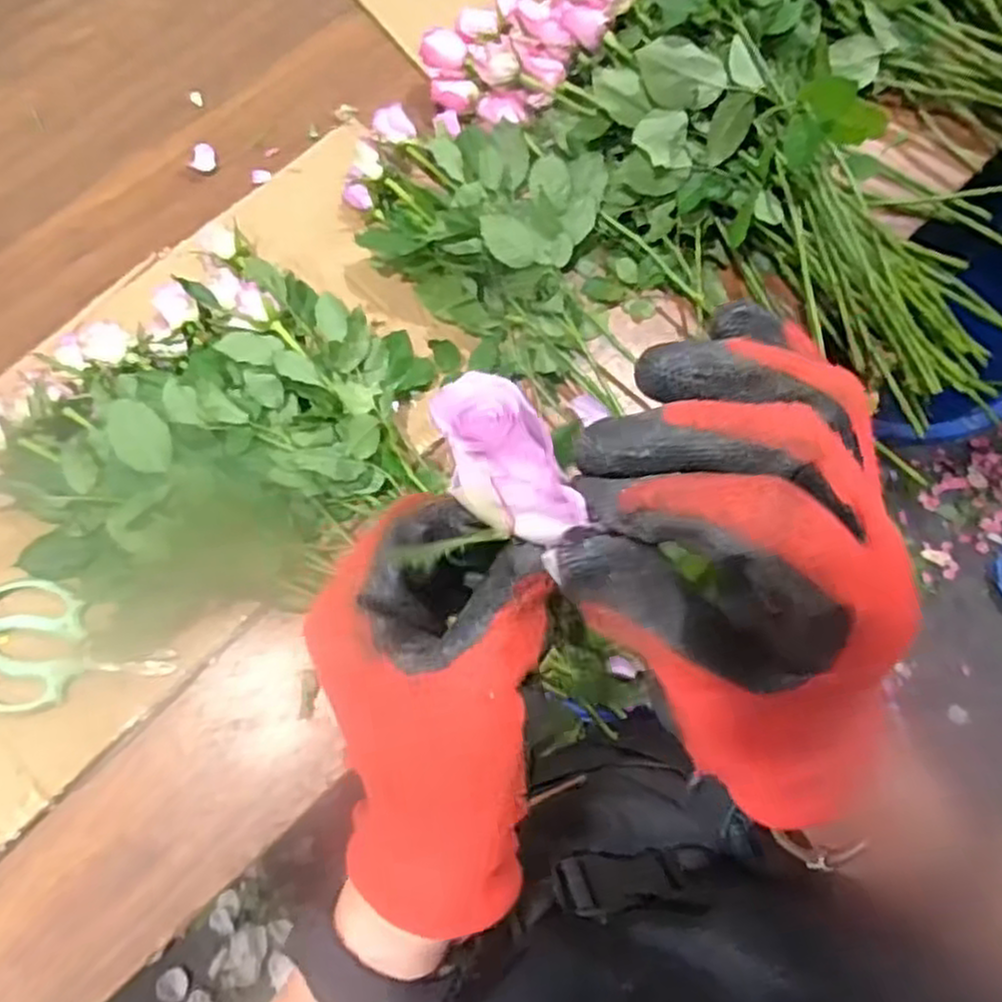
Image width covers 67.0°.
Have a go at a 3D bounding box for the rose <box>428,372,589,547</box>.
[{"bbox_3d":[0.000,-0.013,0.211,0.028,0.023,0.055,-19,72,-6],"label":"rose"}]

